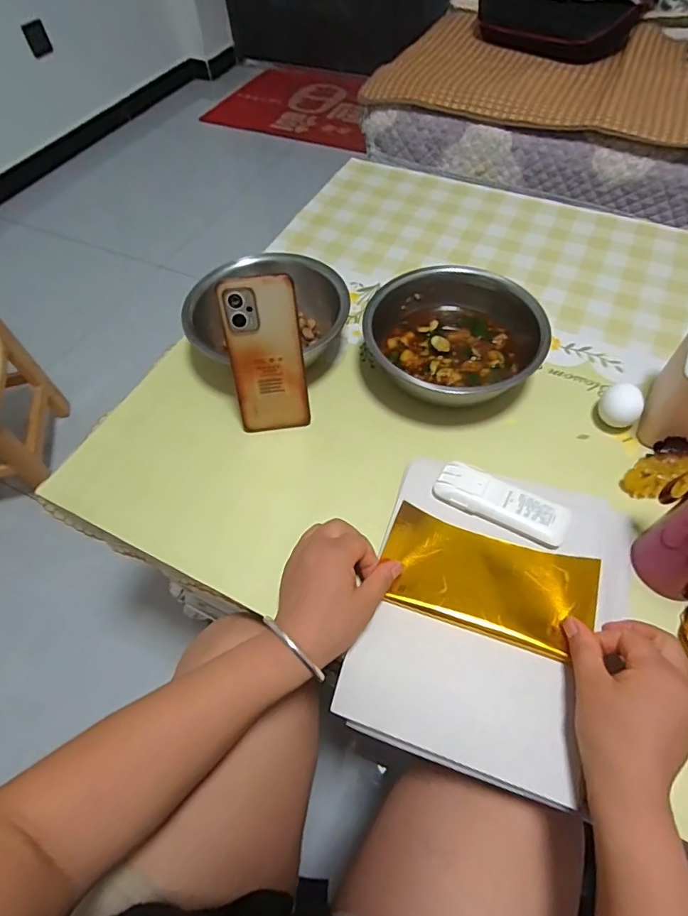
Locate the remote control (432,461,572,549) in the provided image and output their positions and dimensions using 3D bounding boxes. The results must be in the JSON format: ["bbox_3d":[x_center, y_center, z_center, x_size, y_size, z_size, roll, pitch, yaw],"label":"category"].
[{"bbox_3d":[0.151,0.042,0.466,0.124,0.012,0.044,24,62,17],"label":"remote control"}]

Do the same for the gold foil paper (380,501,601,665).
[{"bbox_3d":[0.122,0.107,0.425,0.175,0.019,0.093,18,61,13],"label":"gold foil paper"}]

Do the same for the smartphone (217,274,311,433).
[{"bbox_3d":[-0.081,-0.102,0.507,0.074,0.163,0.013,-5,31,0],"label":"smartphone"}]

